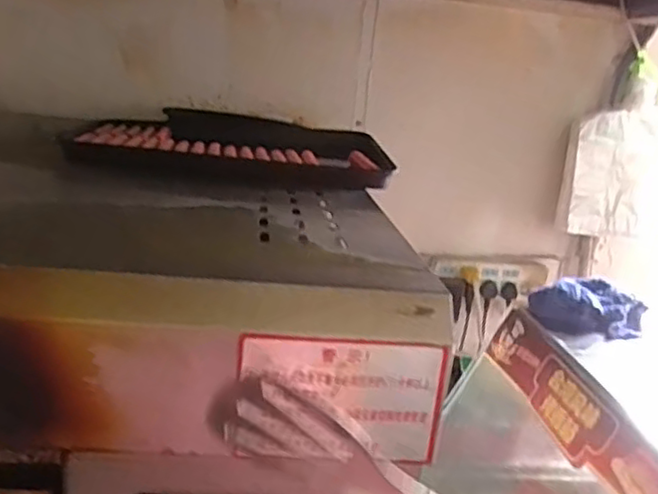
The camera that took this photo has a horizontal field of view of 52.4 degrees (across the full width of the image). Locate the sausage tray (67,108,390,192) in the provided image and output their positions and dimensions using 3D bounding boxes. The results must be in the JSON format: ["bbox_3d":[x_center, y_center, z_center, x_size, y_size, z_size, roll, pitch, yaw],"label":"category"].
[{"bbox_3d":[-0.121,-0.153,0.966,0.374,0.034,0.423,5,15,-3],"label":"sausage tray"}]

